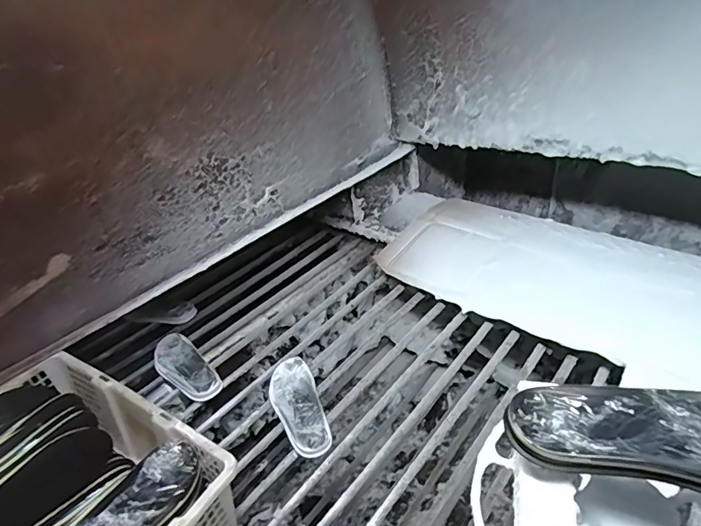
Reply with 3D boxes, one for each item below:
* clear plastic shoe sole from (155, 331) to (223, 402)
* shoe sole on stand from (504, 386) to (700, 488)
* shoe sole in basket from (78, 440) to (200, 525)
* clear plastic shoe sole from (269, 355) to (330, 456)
[{"bbox_3d":[-0.378,0.236,1.064,0.092,0.027,0.231,-31,41,-27],"label":"clear plastic shoe sole"},{"bbox_3d":[0.247,0.133,0.374,0.228,0.017,0.092,2,35,12],"label":"shoe sole on stand"},{"bbox_3d":[-0.261,0.300,0.567,0.083,0.022,0.226,4,17,14],"label":"shoe sole in basket"},{"bbox_3d":[-0.107,0.282,0.937,0.089,0.014,0.234,-17,38,-10],"label":"clear plastic shoe sole"}]

